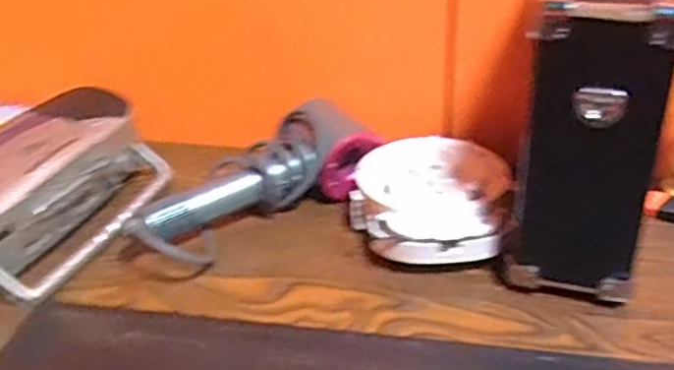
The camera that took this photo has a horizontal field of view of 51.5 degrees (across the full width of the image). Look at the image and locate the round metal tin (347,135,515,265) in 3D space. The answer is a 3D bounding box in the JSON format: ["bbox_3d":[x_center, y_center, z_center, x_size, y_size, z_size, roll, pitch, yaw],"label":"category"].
[{"bbox_3d":[0.086,0.018,0.640,0.140,0.073,0.136,-2,32,1],"label":"round metal tin"}]

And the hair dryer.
[{"bbox_3d":[-0.076,0.004,0.666,0.254,0.090,0.104,-25,38,-31],"label":"hair dryer"}]

